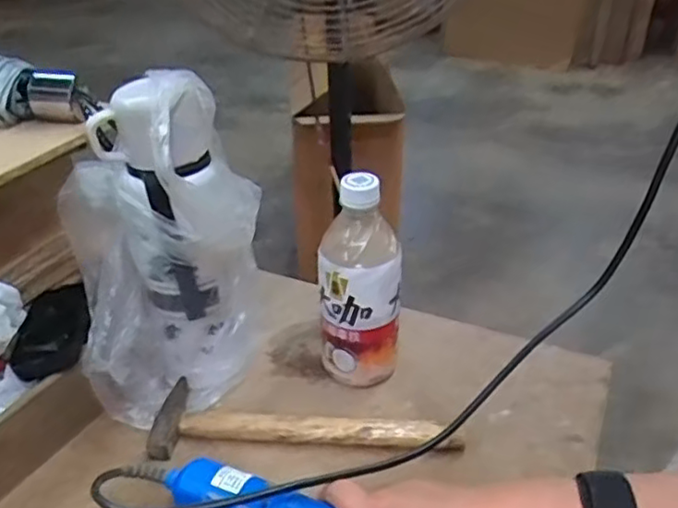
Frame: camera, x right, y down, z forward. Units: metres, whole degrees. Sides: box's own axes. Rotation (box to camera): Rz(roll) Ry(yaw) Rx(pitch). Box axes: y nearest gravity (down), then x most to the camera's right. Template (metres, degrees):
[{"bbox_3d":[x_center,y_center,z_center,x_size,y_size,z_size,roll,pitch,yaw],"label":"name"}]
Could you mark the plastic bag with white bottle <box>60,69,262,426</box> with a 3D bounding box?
[{"bbox_3d":[-0.134,-0.004,0.518,0.156,0.262,0.121,-13,34,-19],"label":"plastic bag with white bottle"}]

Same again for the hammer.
[{"bbox_3d":[-0.027,0.136,0.522,0.239,0.019,0.075,2,32,4],"label":"hammer"}]

